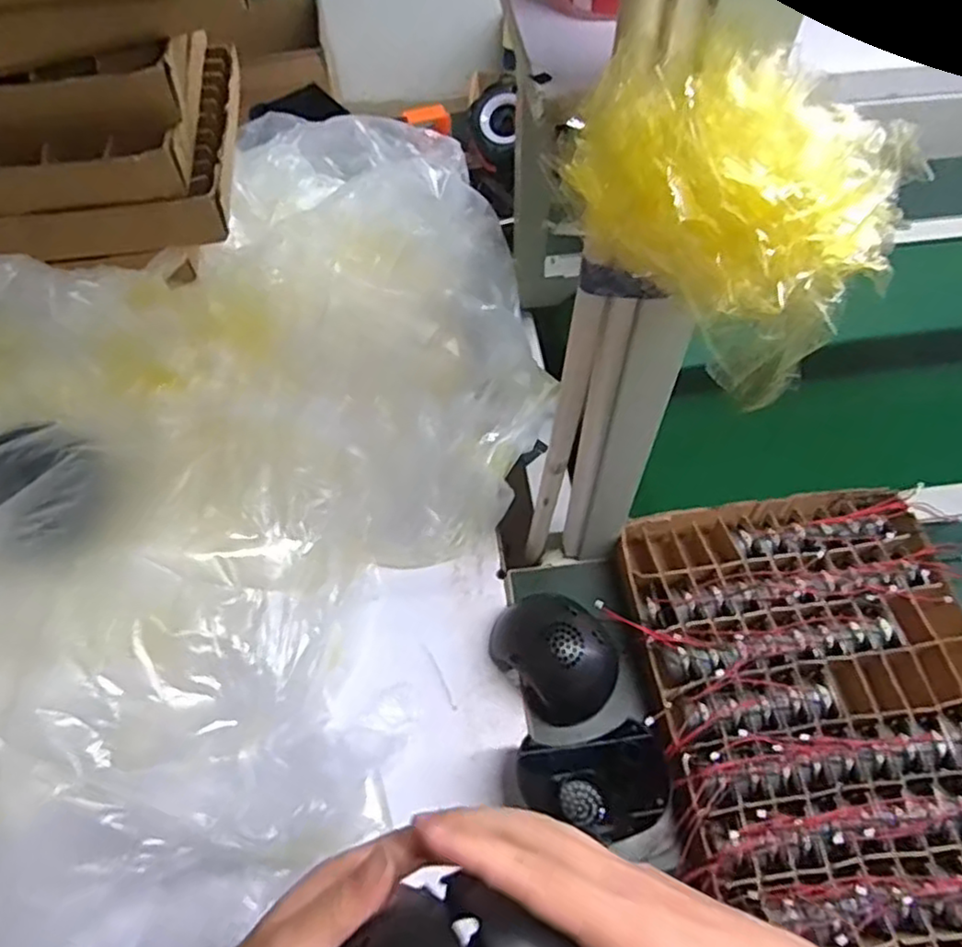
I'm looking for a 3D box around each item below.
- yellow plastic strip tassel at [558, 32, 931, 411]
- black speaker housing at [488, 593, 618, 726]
[{"bbox_3d":[0.110,-0.123,0.296,0.087,0.097,0.142,-32,63,-16],"label":"yellow plastic strip tassel"},{"bbox_3d":[0.075,0.175,0.670,0.100,0.075,0.126,-38,65,-18],"label":"black speaker housing"}]

